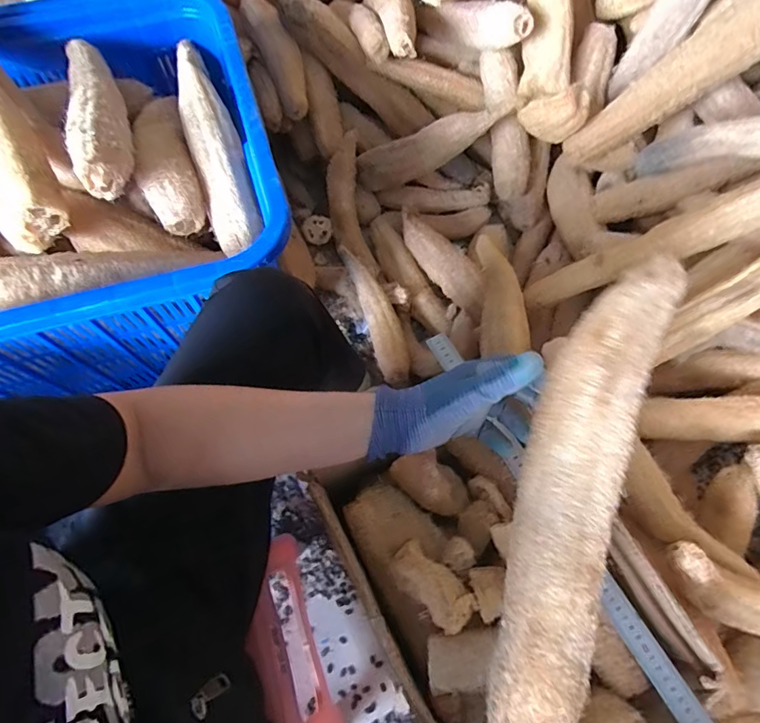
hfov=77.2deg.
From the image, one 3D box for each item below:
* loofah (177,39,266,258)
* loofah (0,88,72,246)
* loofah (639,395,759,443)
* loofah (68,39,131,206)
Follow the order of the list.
[{"bbox_3d":[-0.239,-0.320,0.684,0.070,0.076,0.350,-17,67,-7],"label":"loofah"},{"bbox_3d":[-0.504,-0.305,0.618,0.075,0.083,0.338,-37,71,-15],"label":"loofah"},{"bbox_3d":[0.524,0.084,0.705,0.301,0.051,0.058,1,66,0],"label":"loofah"},{"bbox_3d":[-0.388,-0.354,0.653,0.072,0.063,0.341,-20,67,-9],"label":"loofah"}]

